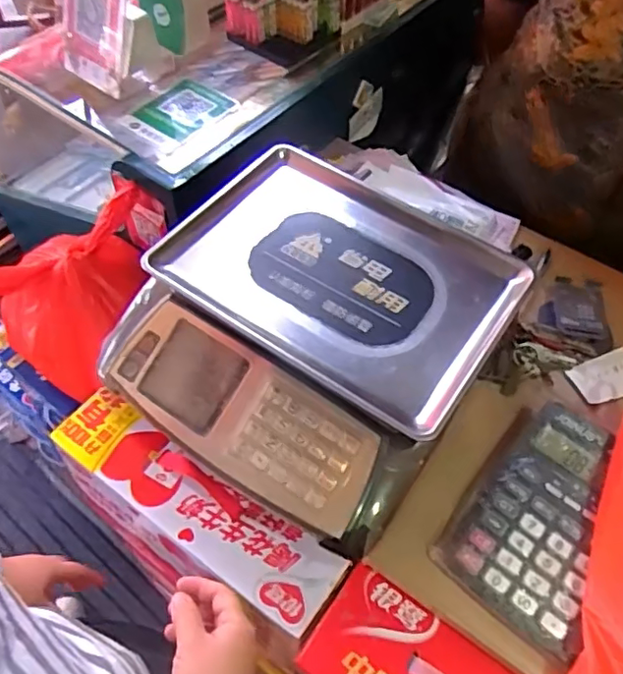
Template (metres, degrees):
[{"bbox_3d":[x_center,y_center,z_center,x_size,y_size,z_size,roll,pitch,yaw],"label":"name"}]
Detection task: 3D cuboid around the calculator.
[{"bbox_3d":[0.223,0.167,0.549,0.136,0.041,0.200,37,61,21],"label":"calculator"}]

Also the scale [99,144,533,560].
[{"bbox_3d":[0.001,-0.018,0.615,0.333,0.101,0.338,30,59,17],"label":"scale"}]

